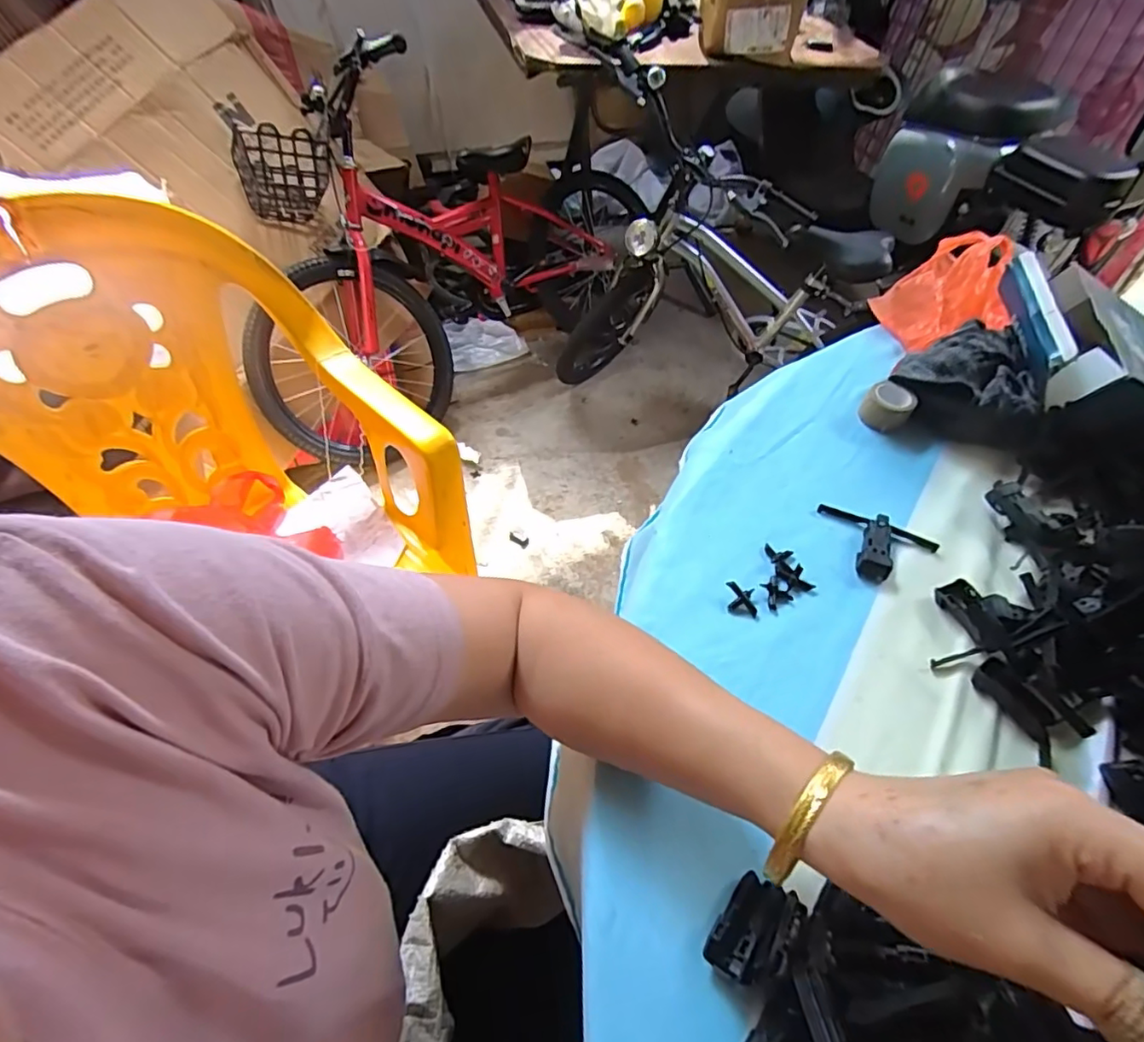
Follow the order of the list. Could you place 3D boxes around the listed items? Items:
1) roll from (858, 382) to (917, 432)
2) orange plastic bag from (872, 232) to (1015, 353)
[{"bbox_3d":[0.264,-0.095,0.485,0.036,0.026,0.036,35,60,21],"label":"roll"},{"bbox_3d":[0.374,-0.224,0.563,0.154,0.057,0.105,-33,62,-24],"label":"orange plastic bag"}]

